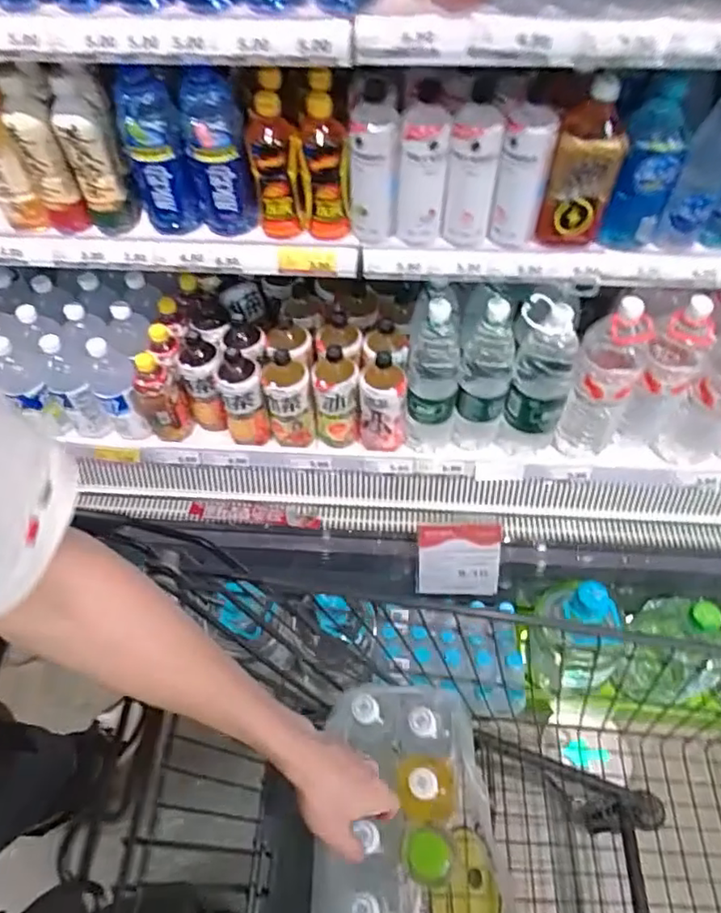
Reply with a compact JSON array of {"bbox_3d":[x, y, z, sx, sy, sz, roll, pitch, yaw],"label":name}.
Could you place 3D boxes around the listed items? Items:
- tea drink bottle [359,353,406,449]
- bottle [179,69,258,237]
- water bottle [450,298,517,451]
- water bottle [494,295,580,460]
[{"bbox_3d":[0.040,-0.102,1.076,0.079,0.199,0.077,1,55,1],"label":"tea drink bottle"},{"bbox_3d":[-0.204,-0.423,0.852,0.078,0.202,0.082,-15,56,-9],"label":"bottle"},{"bbox_3d":[0.215,-0.135,1.048,0.084,0.315,0.088,10,55,8],"label":"water bottle"},{"bbox_3d":[0.302,-0.117,1.043,0.101,0.324,0.097,13,56,10],"label":"water bottle"}]

